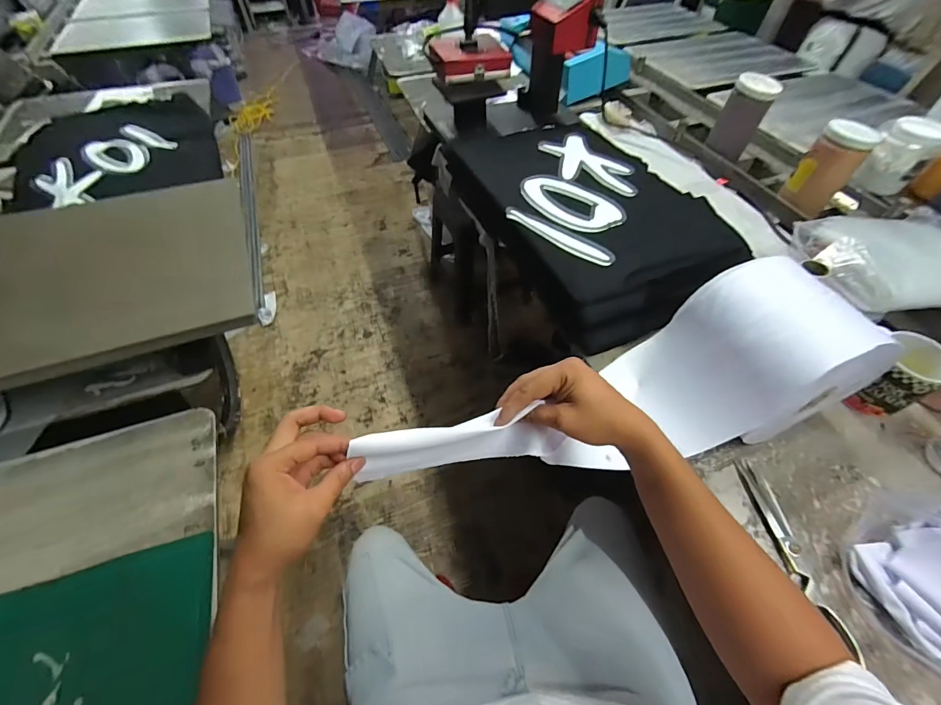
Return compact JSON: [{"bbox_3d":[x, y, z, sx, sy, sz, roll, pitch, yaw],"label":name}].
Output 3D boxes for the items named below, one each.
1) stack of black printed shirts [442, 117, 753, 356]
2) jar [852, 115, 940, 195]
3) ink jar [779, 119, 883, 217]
[{"bbox_3d":[0.221,-0.304,0.834,0.397,0.089,0.677,-19,56,-13],"label":"stack of black printed shirts"},{"bbox_3d":[0.927,-0.423,0.888,0.103,0.145,0.099,0,54,0],"label":"jar"},{"bbox_3d":[0.731,-0.377,0.837,0.095,0.163,0.083,37,62,24],"label":"ink jar"}]

